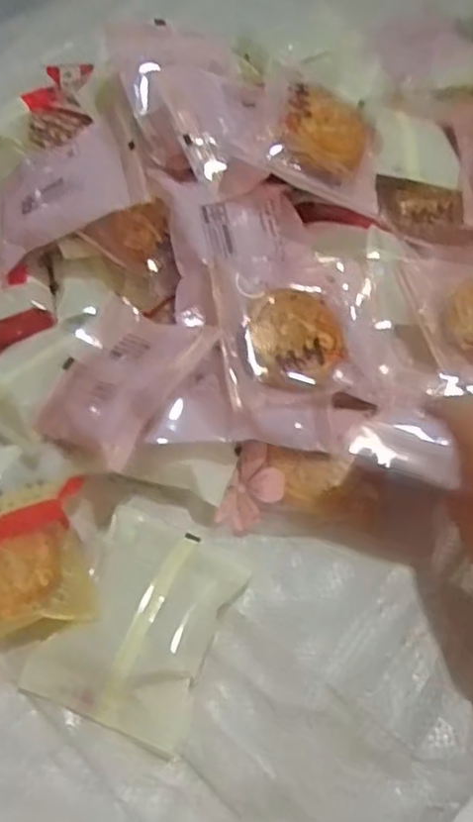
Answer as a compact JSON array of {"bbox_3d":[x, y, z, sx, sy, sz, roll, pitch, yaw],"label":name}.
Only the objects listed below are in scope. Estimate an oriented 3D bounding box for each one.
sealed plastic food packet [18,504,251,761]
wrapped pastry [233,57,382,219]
[{"bbox_3d":[-0.056,0.118,0.397,0.090,0.024,0.116,18,61,15],"label":"sealed plastic food packet"},{"bbox_3d":[0.062,-0.201,0.504,0.106,0.022,0.115,25,64,-18],"label":"wrapped pastry"}]

